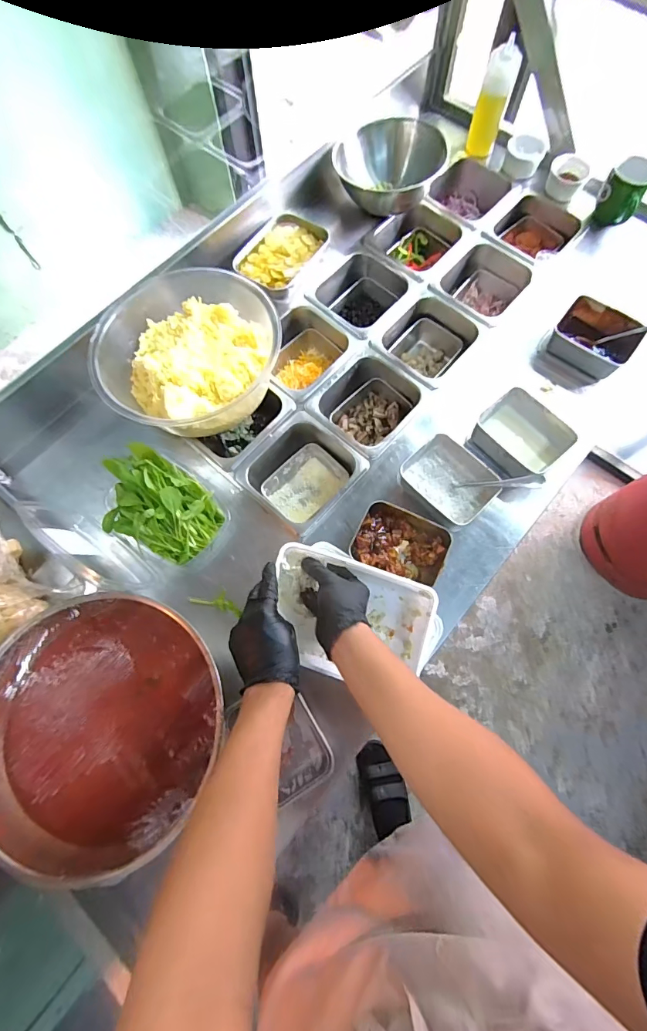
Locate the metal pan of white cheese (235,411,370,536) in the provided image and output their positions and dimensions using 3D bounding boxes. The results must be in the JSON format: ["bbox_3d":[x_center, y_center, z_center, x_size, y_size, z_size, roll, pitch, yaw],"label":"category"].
[{"bbox_3d":[-0.038,-0.064,0.754,0.165,0.093,0.175,43,78,12],"label":"metal pan of white cheese"}]

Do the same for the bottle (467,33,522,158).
[{"bbox_3d":[0.345,-0.831,0.859,0.054,0.170,0.065,-41,78,-15],"label":"bottle"}]

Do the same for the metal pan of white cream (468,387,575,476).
[{"bbox_3d":[0.313,-0.126,0.693,0.113,0.061,0.133,-36,76,-9],"label":"metal pan of white cream"}]

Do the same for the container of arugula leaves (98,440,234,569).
[{"bbox_3d":[-0.247,-0.013,0.666,0.194,0.063,0.142,24,75,8],"label":"container of arugula leaves"}]

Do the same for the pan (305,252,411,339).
[{"bbox_3d":[0.070,-0.422,0.857,0.152,0.092,0.171,39,78,12],"label":"pan"}]

